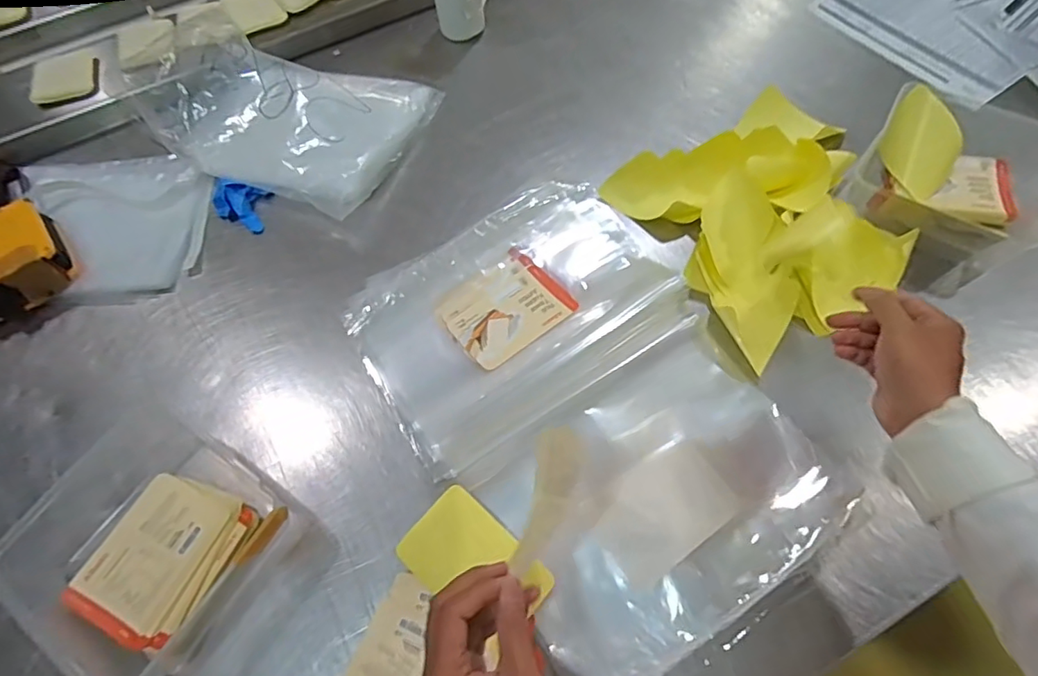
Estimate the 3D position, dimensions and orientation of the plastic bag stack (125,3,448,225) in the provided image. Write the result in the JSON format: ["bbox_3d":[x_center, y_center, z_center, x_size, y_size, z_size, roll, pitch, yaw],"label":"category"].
[{"bbox_3d":[-0.336,-0.325,0.762,0.373,0.113,0.251,19,64,14],"label":"plastic bag stack"}]

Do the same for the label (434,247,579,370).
[{"bbox_3d":[-0.016,-0.035,0.624,0.129,0.009,0.107,-35,68,-15],"label":"label"}]

